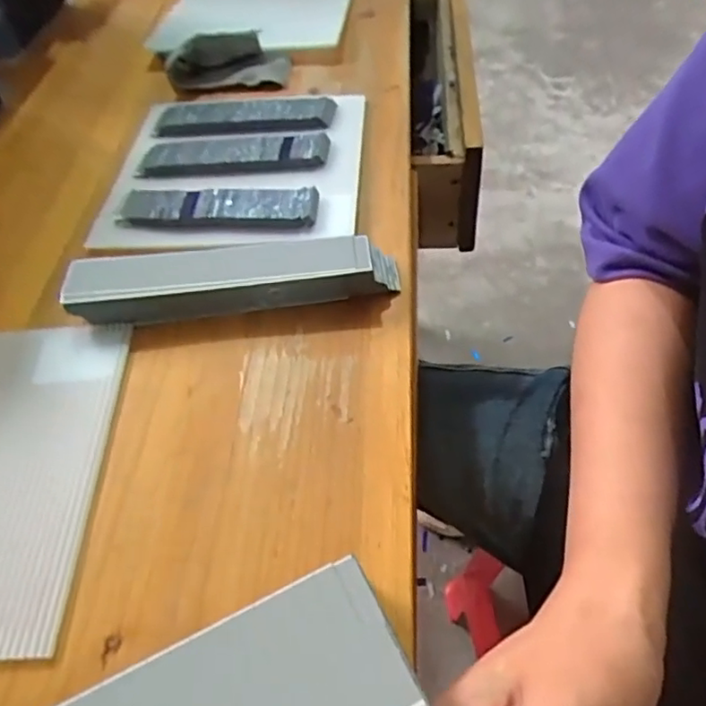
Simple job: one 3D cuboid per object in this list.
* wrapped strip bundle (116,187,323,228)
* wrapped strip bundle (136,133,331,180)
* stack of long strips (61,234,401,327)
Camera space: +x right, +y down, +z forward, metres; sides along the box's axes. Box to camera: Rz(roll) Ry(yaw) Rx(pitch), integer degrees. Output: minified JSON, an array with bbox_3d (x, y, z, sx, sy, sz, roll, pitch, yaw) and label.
[{"bbox_3d":[-0.081,-0.087,0.369,0.120,0.009,0.031,2,51,6],"label":"wrapped strip bundle"},{"bbox_3d":[-0.078,-0.131,0.402,0.122,0.007,0.032,-1,51,4],"label":"wrapped strip bundle"},{"bbox_3d":[-0.062,-0.038,0.323,0.165,0.022,0.031,-5,51,1],"label":"stack of long strips"}]

